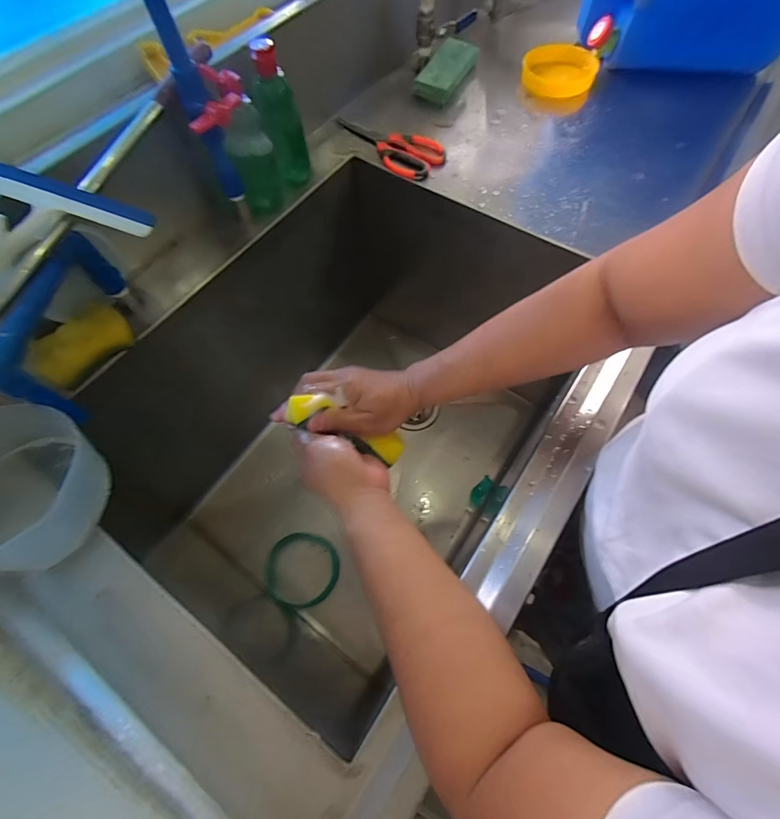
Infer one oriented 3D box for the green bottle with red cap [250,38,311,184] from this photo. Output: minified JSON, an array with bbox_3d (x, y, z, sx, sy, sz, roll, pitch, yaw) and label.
[{"bbox_3d":[-0.143,-0.382,0.541,0.048,0.160,0.052,-14,64,-5],"label":"green bottle with red cap"}]

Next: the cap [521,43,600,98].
[{"bbox_3d":[0.297,-0.595,0.707,0.121,0.032,0.118,-1,64,1],"label":"cap"}]

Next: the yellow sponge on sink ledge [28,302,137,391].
[{"bbox_3d":[-0.359,-0.076,0.469,0.059,0.032,0.105,41,71,19],"label":"yellow sponge on sink ledge"}]

